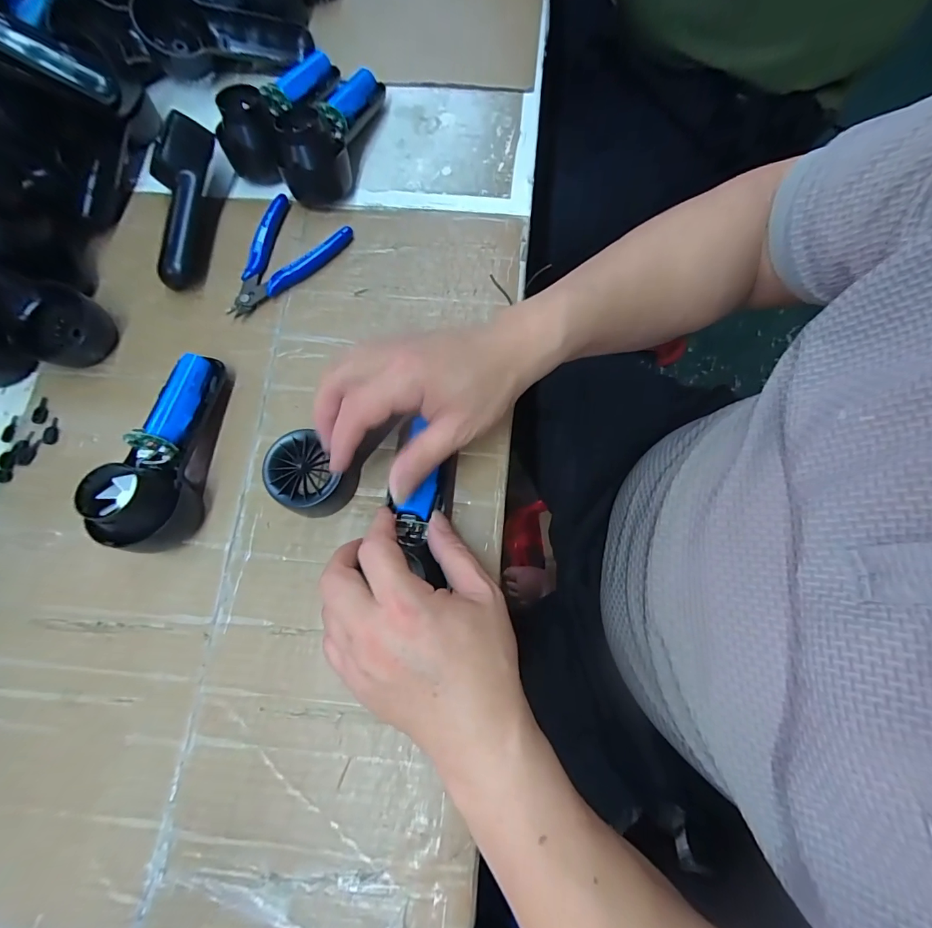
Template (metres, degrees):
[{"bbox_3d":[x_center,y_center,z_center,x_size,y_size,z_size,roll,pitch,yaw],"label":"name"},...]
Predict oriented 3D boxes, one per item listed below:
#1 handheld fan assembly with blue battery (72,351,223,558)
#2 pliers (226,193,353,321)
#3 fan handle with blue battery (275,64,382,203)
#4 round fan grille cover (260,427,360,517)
[{"bbox_3d":[-0.218,-0.015,0.295,0.048,0.055,0.148,3,76,2],"label":"handheld fan assembly with blue battery"},{"bbox_3d":[-0.164,-0.175,0.358,0.073,0.015,0.117,33,78,9],"label":"pliers"},{"bbox_3d":[-0.120,-0.307,0.372,0.052,0.051,0.140,12,76,4],"label":"fan handle with blue battery"},{"bbox_3d":[-0.113,0.008,0.302,0.056,0.033,0.053,0,75,1],"label":"round fan grille cover"}]

